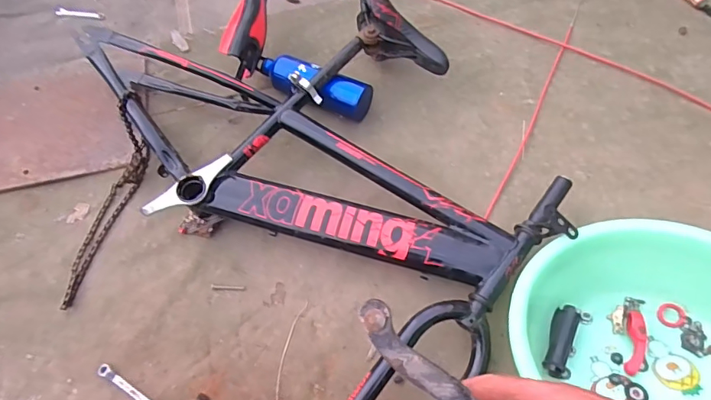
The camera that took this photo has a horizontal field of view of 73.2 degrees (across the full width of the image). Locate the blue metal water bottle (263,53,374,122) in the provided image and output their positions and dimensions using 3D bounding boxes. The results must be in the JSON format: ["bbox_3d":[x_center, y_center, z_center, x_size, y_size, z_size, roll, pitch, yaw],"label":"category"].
[{"bbox_3d":[-0.085,-0.209,0.885,0.222,0.074,0.081,20,67,12],"label":"blue metal water bottle"}]

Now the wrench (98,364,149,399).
[{"bbox_3d":[-0.320,0.283,0.696,0.141,0.004,0.015,28,68,15],"label":"wrench"}]

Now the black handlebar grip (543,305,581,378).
[{"bbox_3d":[0.298,0.202,0.687,0.034,0.028,0.107,22,67,13],"label":"black handlebar grip"}]

